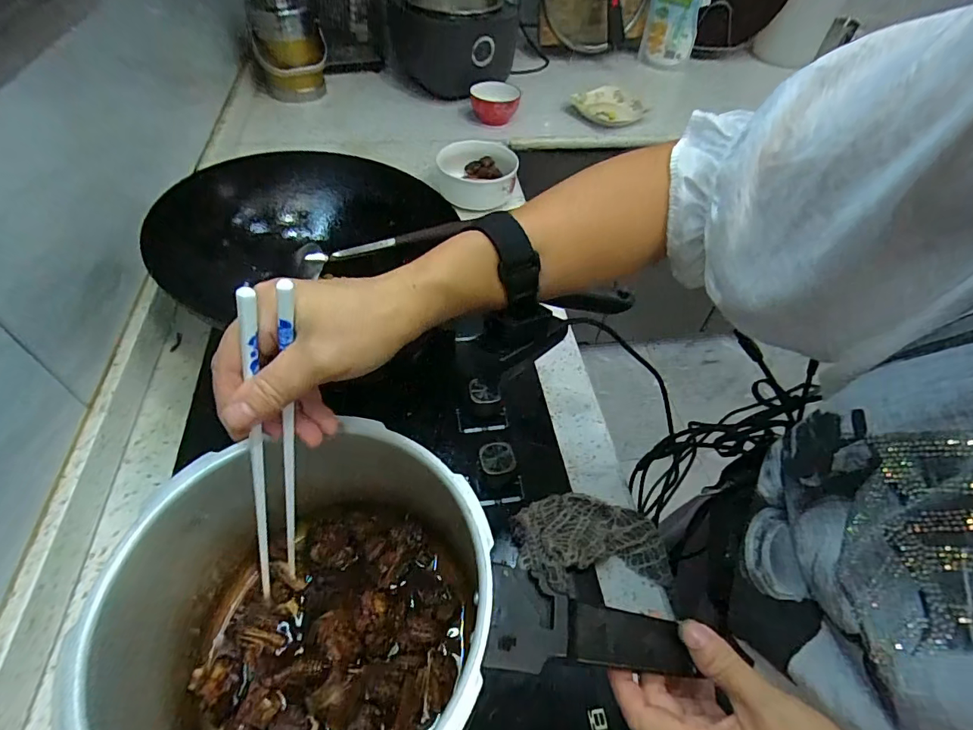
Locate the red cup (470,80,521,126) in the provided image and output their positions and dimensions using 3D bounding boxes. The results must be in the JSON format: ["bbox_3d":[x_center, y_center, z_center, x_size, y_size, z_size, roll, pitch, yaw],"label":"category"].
[{"bbox_3d":[0.022,-0.595,1.086,0.114,0.063,0.100,1,50,-3],"label":"red cup"}]

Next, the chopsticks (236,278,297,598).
[{"bbox_3d":[-0.131,0.064,0.293,0.008,0.253,0.030,28,38,19],"label":"chopsticks"}]

